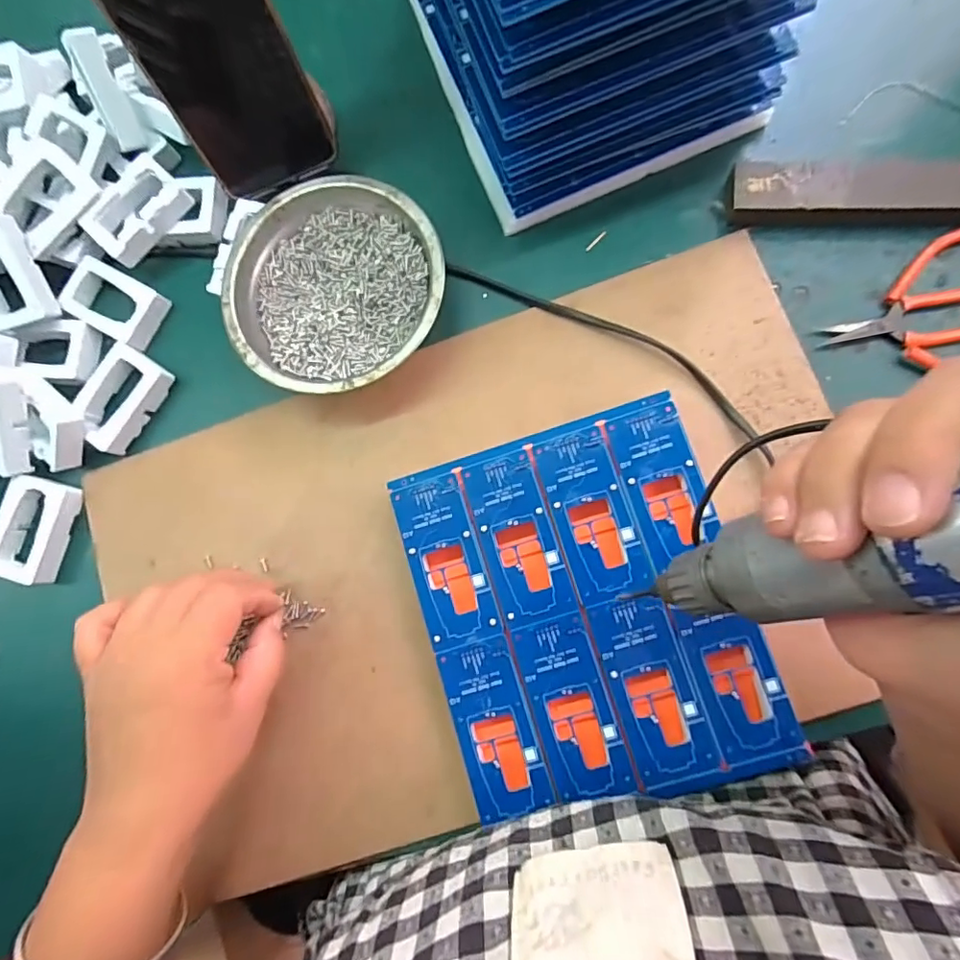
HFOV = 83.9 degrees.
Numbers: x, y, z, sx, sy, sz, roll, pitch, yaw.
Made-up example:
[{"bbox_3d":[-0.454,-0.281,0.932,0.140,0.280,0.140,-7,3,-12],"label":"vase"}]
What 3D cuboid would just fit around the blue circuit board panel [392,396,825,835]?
[{"bbox_3d":[0.053,0.067,0.284,0.157,0.021,0.183,-18,81,4],"label":"blue circuit board panel"}]

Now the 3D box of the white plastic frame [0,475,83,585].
[{"bbox_3d":[-0.277,0.031,0.331,0.040,0.013,0.062,14,85,8],"label":"white plastic frame"}]

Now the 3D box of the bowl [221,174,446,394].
[{"bbox_3d":[-0.082,-0.110,0.315,0.123,0.032,0.123,-1,83,6],"label":"bowl"}]

